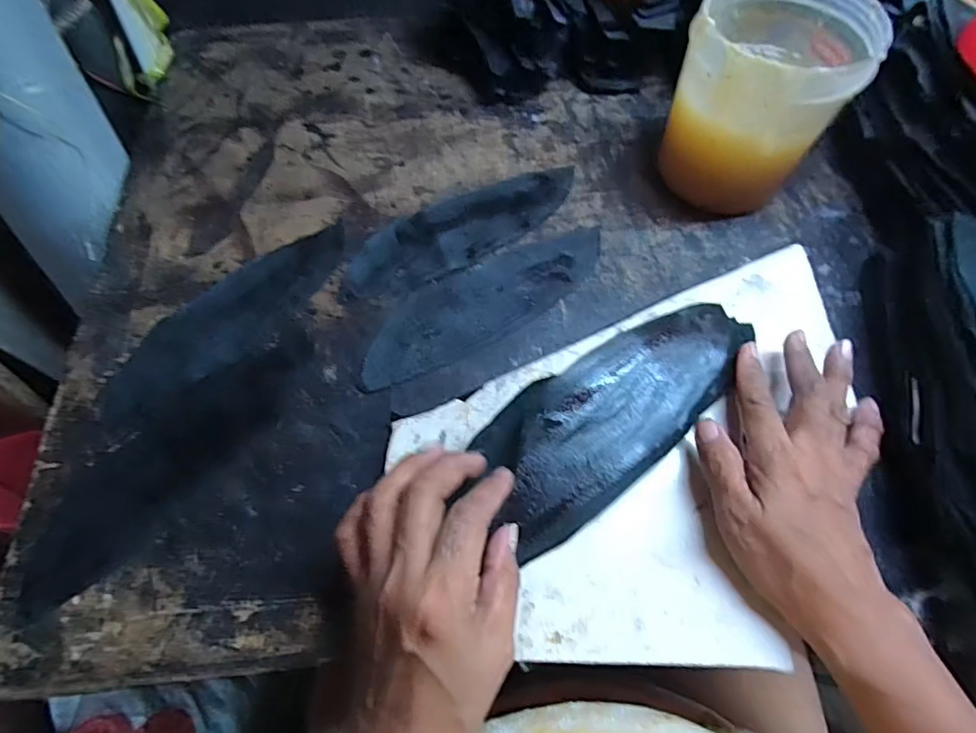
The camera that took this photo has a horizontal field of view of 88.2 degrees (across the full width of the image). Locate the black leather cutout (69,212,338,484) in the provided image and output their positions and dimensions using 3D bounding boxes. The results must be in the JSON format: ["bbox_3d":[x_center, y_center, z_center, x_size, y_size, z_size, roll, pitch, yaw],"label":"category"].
[{"bbox_3d":[-0.201,-0.031,0.375,0.236,0.004,0.075,-41,70,-19],"label":"black leather cutout"}]

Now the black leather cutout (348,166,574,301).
[{"bbox_3d":[-0.018,-0.118,0.418,0.205,0.005,0.070,-27,66,-13],"label":"black leather cutout"}]

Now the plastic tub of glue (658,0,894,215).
[{"bbox_3d":[0.205,-0.205,0.390,0.111,0.134,0.124,28,66,13],"label":"plastic tub of glue"}]

